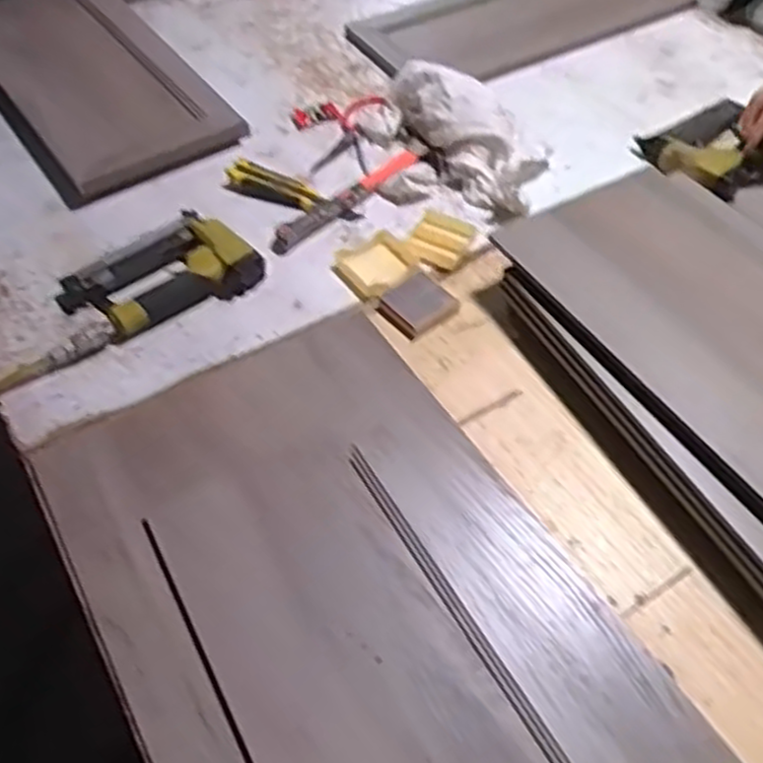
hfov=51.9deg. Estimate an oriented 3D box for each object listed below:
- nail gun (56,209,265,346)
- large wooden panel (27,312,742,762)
[{"bbox_3d":[-0.246,-0.123,0.872,0.209,0.042,0.129,-26,54,-18],"label":"nail gun"},{"bbox_3d":[0.018,0.235,0.599,0.365,0.021,0.701,-27,54,-18],"label":"large wooden panel"}]

